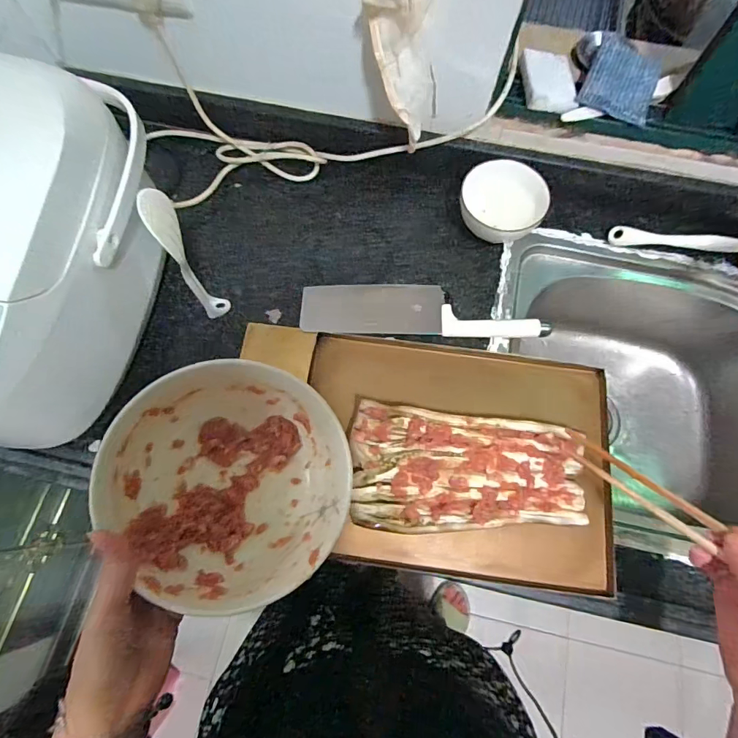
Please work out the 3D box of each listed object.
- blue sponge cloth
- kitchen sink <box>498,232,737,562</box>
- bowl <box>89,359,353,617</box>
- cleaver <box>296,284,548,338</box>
[{"bbox_3d":[0.327,-0.378,0.547,0.084,0.016,0.132,22,72,7],"label":"blue sponge cloth"},{"bbox_3d":[0.512,0.083,0.600,0.711,0.198,0.380,13,71,4],"label":"kitchen sink"},{"bbox_3d":[-0.114,0.091,0.362,0.186,0.085,0.175,46,65,-1],"label":"bowl"},{"bbox_3d":[0.067,-0.079,0.551,0.303,0.017,0.079,1,71,-1],"label":"cleaver"}]

